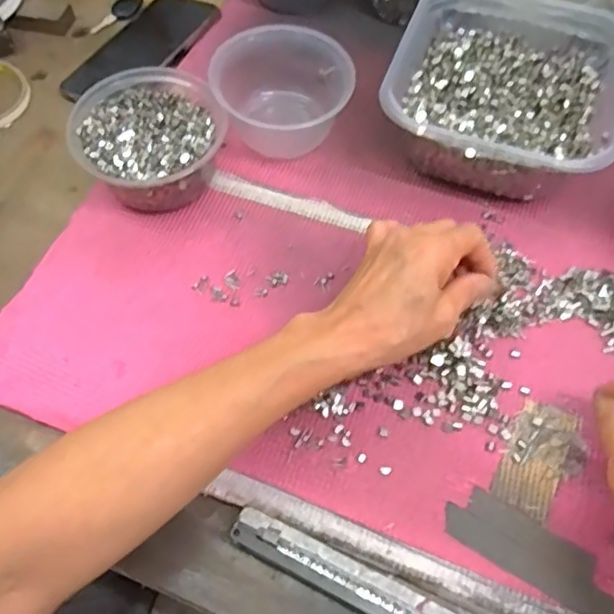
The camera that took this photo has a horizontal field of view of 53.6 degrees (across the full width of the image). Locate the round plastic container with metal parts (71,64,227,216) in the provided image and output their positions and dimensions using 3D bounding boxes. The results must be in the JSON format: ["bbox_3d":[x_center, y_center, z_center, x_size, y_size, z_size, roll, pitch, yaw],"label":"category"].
[{"bbox_3d":[-0.120,-0.132,0.483,0.109,0.060,0.123,-12,62,-6],"label":"round plastic container with metal parts"}]

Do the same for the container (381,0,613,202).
[{"bbox_3d":[0.160,-0.175,0.497,0.170,0.077,0.178,16,63,10],"label":"container"}]

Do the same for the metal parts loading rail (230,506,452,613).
[{"bbox_3d":[0.025,0.165,0.347,0.150,0.026,0.035,25,64,14],"label":"metal parts loading rail"}]

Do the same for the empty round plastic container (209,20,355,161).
[{"bbox_3d":[-0.021,-0.184,0.507,0.110,0.070,0.092,-13,62,-6],"label":"empty round plastic container"}]

